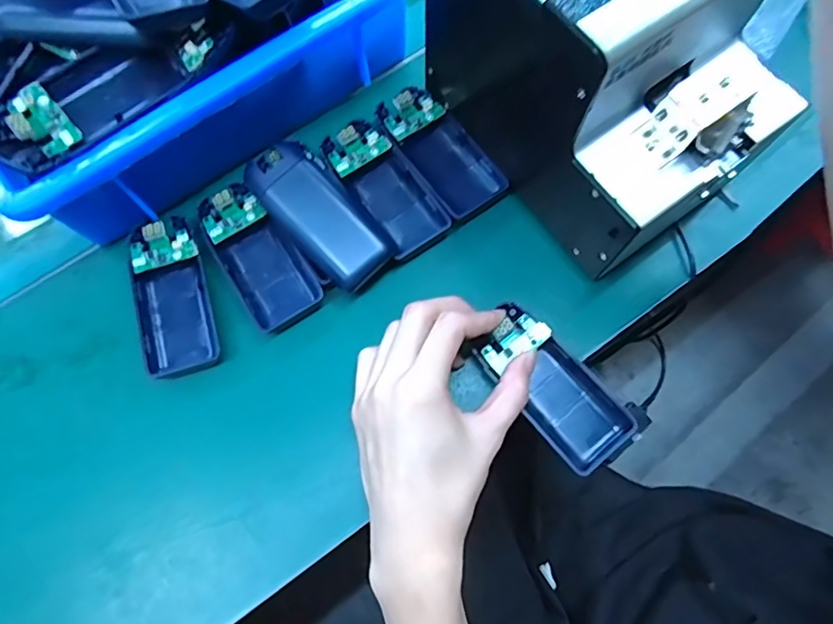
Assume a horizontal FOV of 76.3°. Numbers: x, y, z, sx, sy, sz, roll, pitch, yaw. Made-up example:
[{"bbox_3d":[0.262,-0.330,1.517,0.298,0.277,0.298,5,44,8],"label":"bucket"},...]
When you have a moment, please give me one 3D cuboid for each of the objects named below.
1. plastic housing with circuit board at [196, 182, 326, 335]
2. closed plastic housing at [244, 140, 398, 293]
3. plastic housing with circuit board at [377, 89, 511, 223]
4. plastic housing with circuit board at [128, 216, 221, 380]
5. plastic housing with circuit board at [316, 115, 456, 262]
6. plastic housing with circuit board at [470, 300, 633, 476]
[{"bbox_3d":[-0.102,-0.037,0.339,0.044,0.019,0.101,-33,73,-9],"label":"plastic housing with circuit board"},{"bbox_3d":[-0.060,-0.062,0.337,0.047,0.019,0.102,-42,87,-11],"label":"closed plastic housing"},{"bbox_3d":[0.017,-0.109,0.359,0.047,0.023,0.098,-34,73,-9],"label":"plastic housing with circuit board"},{"bbox_3d":[-0.153,-0.011,0.333,0.043,0.026,0.099,-14,71,-2],"label":"plastic housing with circuit board"},{"bbox_3d":[-0.021,-0.084,0.350,0.043,0.017,0.101,-33,73,-9],"label":"plastic housing with circuit board"},{"bbox_3d":[0.078,0.043,0.311,0.046,0.019,0.099,-39,81,-10],"label":"plastic housing with circuit board"}]

